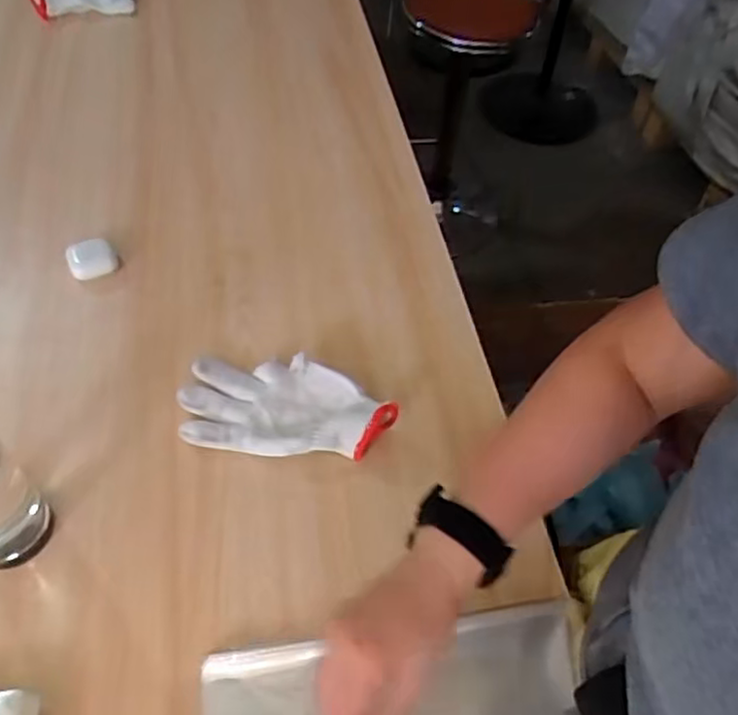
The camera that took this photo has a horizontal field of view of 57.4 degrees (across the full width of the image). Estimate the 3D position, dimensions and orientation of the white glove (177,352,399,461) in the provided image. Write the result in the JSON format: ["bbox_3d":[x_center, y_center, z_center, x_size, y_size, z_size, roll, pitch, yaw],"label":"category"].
[{"bbox_3d":[-0.073,0.045,0.613,0.193,0.039,0.093,7,52,3],"label":"white glove"}]

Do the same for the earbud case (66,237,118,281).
[{"bbox_3d":[-0.296,-0.106,0.722,0.048,0.027,0.043,-23,57,-19],"label":"earbud case"}]

